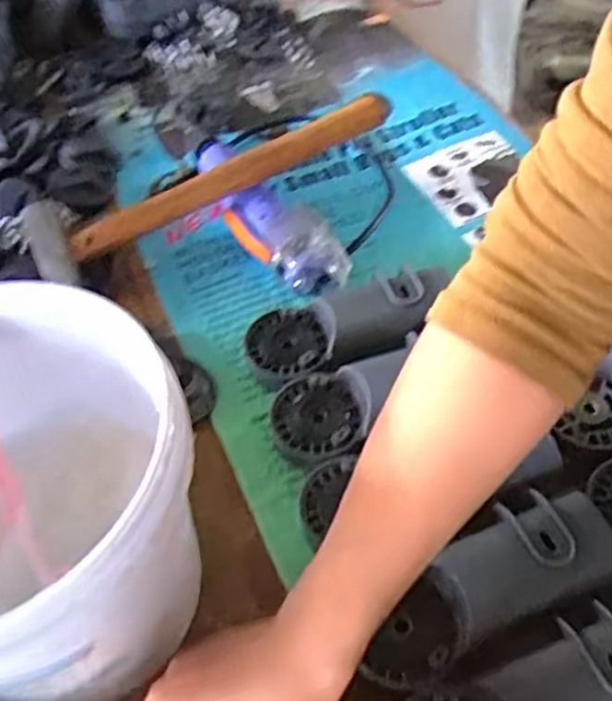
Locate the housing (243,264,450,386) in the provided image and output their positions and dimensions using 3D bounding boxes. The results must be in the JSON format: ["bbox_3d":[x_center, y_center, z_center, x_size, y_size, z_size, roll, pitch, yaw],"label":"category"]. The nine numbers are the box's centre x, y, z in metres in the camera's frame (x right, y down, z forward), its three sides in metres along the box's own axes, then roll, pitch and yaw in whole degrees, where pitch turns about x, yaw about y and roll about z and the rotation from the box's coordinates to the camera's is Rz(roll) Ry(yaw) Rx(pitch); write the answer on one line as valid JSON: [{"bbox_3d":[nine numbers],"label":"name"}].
[{"bbox_3d":[0.035,-0.020,0.514,0.162,0.043,0.070,-19,53,-12],"label":"housing"}]

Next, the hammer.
[{"bbox_3d":[-0.077,-0.137,0.601,0.333,0.078,0.064,-19,53,-10],"label":"hammer"}]

